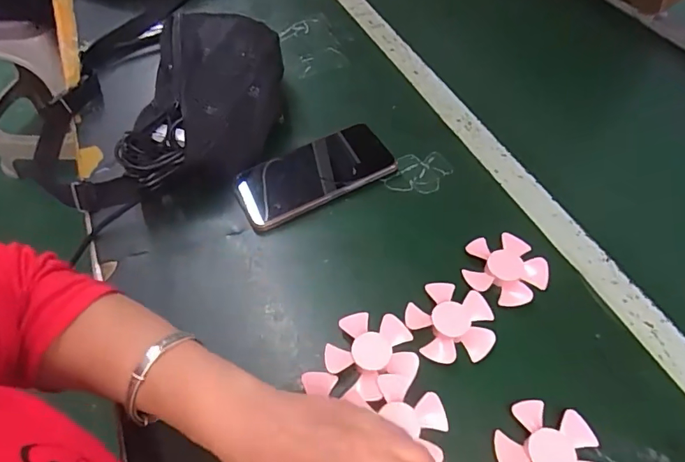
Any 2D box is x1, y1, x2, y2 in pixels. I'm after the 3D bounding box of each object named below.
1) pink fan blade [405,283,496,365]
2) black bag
[{"bbox_3d":[0.090,0.076,0.396,0.070,0.007,0.068,6,53,7],"label":"pink fan blade"},{"bbox_3d":[-0.142,-0.149,0.528,0.137,0.083,0.266,1,53,4],"label":"black bag"}]

